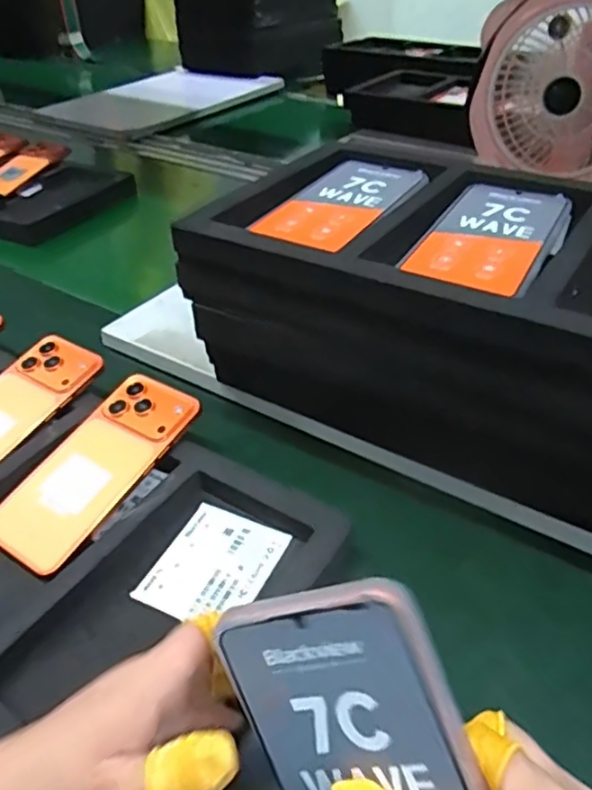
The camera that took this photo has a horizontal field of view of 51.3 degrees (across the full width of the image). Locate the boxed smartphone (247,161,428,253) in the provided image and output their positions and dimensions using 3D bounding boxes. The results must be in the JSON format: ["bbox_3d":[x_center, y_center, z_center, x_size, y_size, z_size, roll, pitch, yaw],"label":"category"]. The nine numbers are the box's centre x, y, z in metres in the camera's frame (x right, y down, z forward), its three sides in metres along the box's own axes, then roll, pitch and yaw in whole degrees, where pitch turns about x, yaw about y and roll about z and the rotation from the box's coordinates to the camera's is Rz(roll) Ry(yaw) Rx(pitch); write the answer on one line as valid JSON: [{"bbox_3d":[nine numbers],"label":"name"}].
[{"bbox_3d":[0.040,-0.149,0.472,0.080,0.012,0.153,21,44,25],"label":"boxed smartphone"}]

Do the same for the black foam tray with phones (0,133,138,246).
[{"bbox_3d":[-0.489,-0.339,0.966,0.467,0.048,0.255,16,42,21],"label":"black foam tray with phones"}]

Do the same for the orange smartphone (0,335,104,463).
[{"bbox_3d":[-0.238,0.014,0.503,0.081,0.013,0.162,23,58,27],"label":"orange smartphone"}]

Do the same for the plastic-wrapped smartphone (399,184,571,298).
[{"bbox_3d":[0.132,-0.109,0.415,0.077,0.010,0.150,19,43,24],"label":"plastic-wrapped smartphone"}]

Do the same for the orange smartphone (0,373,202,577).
[{"bbox_3d":[-0.147,0.050,0.453,0.078,0.008,0.163,24,58,26],"label":"orange smartphone"}]

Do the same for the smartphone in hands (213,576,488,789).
[{"bbox_3d":[0.030,0.145,0.224,0.077,0.160,0.007,-19,6,24],"label":"smartphone in hands"}]

